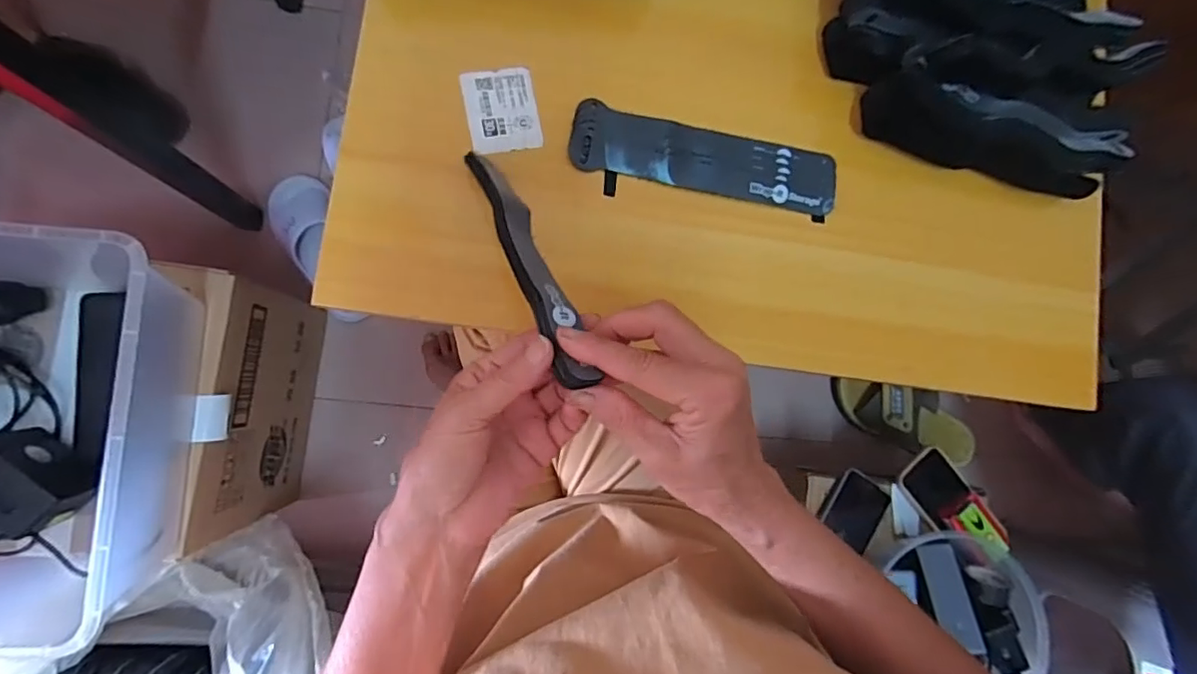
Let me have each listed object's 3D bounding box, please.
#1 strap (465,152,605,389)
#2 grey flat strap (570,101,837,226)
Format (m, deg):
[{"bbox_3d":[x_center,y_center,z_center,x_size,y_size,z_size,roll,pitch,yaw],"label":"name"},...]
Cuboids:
[{"bbox_3d":[-0.039,-0.044,0.315,0.022,0.014,0.173,-20,59,-9],"label":"strap"},{"bbox_3d":[0.080,-0.127,0.412,0.198,0.011,0.055,8,84,-7],"label":"grey flat strap"}]

